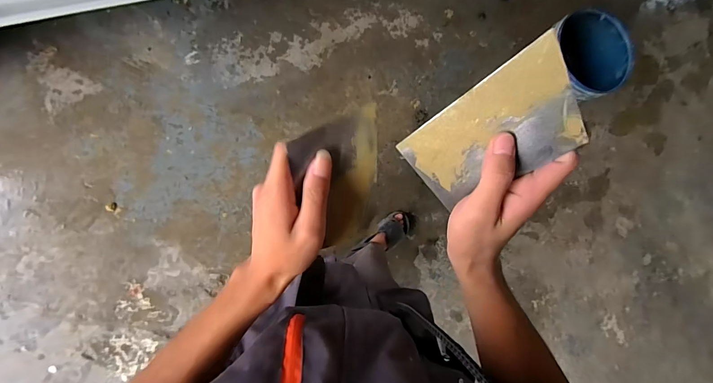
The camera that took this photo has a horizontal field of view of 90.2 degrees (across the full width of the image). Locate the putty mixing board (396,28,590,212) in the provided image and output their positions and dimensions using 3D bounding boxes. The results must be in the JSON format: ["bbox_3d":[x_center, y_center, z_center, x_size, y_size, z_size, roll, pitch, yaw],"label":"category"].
[{"bbox_3d":[0.097,-0.041,0.260,0.125,0.004,0.072,-32,102,36],"label":"putty mixing board"}]

